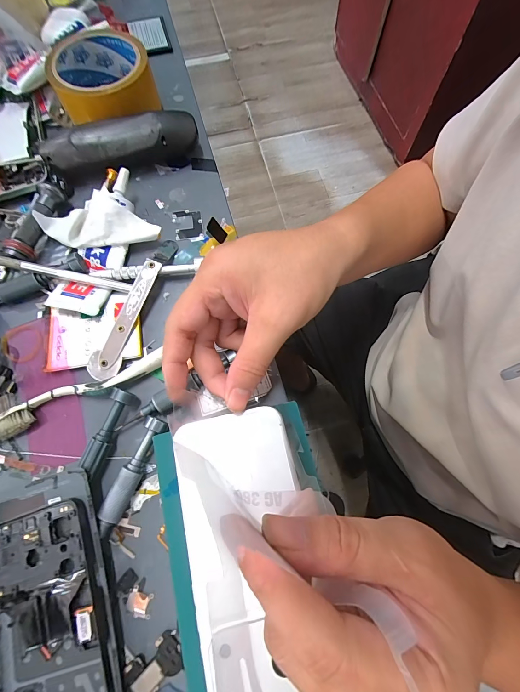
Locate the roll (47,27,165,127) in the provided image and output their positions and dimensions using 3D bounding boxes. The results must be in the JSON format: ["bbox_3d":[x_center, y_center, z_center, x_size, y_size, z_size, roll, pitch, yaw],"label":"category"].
[{"bbox_3d":[-0.158,-0.267,0.315,0.091,0.052,0.097,1,71,-2],"label":"roll"}]

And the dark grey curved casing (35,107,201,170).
[{"bbox_3d":[-0.133,-0.196,0.299,0.139,0.040,0.027,-13,72,-4],"label":"dark grey curved casing"}]

